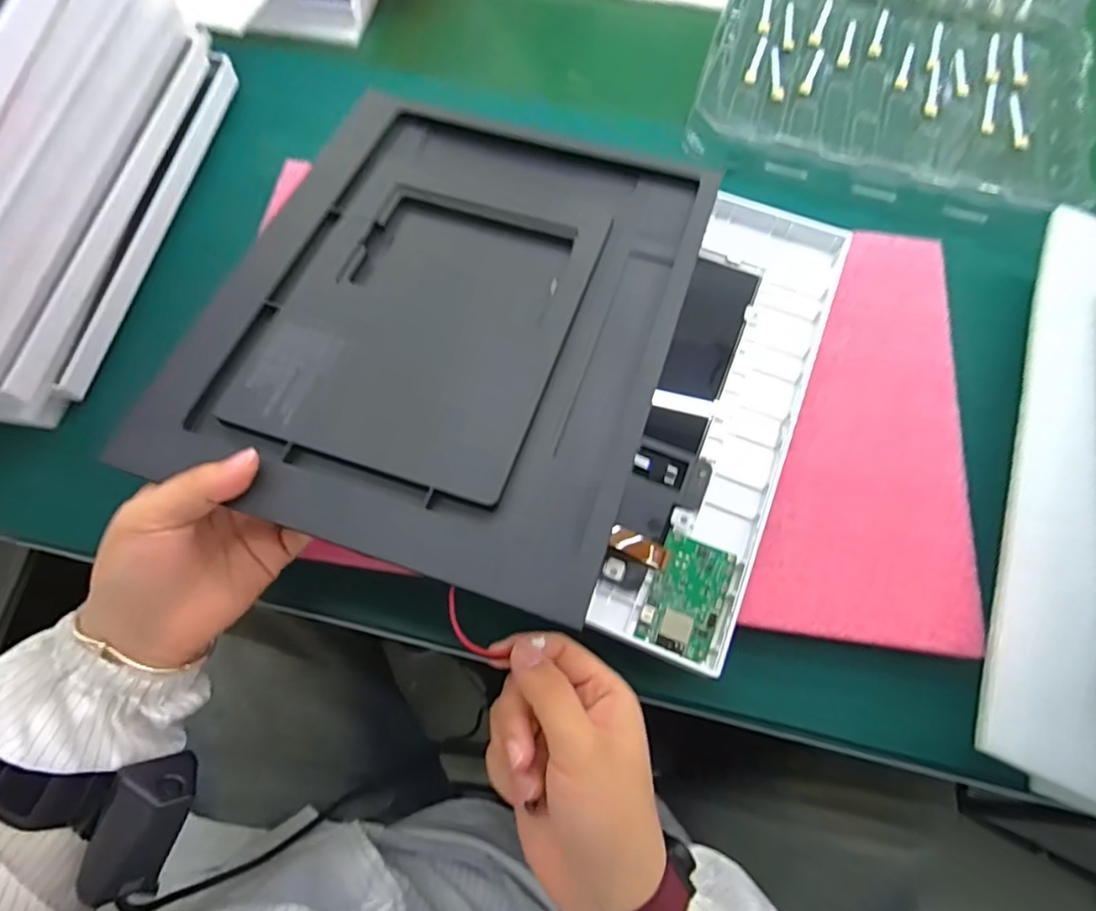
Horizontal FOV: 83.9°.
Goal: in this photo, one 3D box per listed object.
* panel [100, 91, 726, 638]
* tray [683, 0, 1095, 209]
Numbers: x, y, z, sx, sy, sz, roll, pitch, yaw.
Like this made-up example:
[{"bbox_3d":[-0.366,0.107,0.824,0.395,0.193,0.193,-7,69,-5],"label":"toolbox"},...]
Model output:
[{"bbox_3d":[-0.050,-0.087,0.344,0.236,0.018,0.297,18,66,7],"label":"panel"},{"bbox_3d":[0.337,-0.429,0.566,0.314,0.030,0.507,18,69,6],"label":"tray"}]

